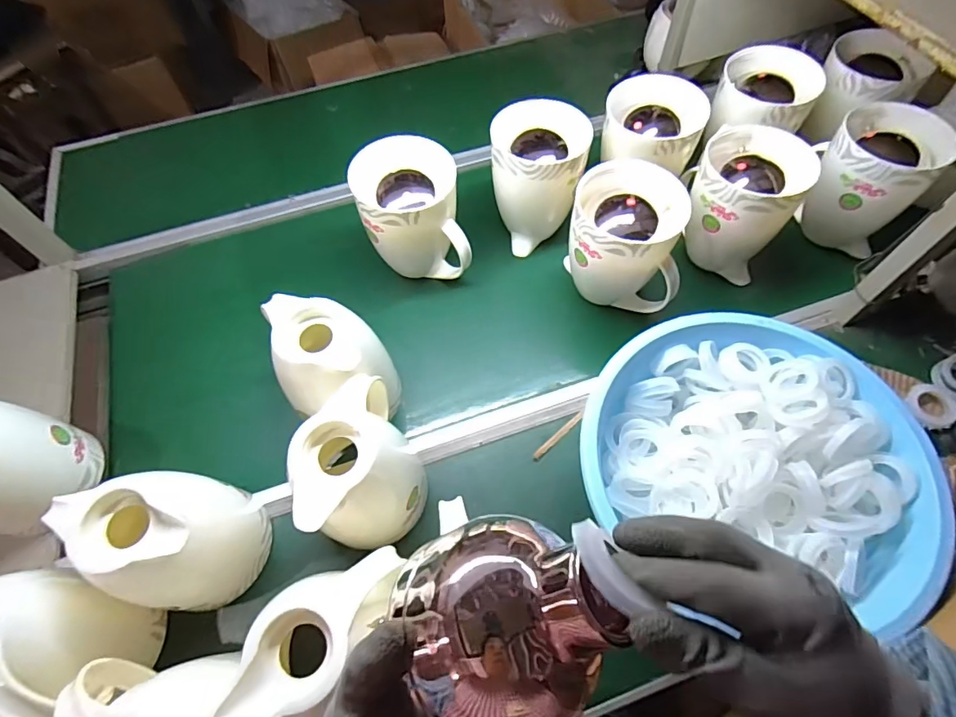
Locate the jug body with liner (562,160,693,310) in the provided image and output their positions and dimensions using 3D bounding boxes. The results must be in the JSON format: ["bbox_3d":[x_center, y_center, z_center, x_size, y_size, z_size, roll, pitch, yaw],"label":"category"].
[{"bbox_3d":[0.216,-0.170,0.735,0.160,0.171,0.145,8,61,7],"label":"jug body with liner"}]

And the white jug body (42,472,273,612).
[{"bbox_3d":[-0.333,0.197,0.549,0.131,0.180,0.135,-1,61,2],"label":"white jug body"}]

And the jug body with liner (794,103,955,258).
[{"bbox_3d":[0.609,-0.274,0.792,0.146,0.190,0.152,-39,66,-18],"label":"jug body with liner"}]

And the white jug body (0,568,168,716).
[{"bbox_3d":[-0.446,0.287,0.501,0.158,0.175,0.124,4,61,5],"label":"white jug body"}]

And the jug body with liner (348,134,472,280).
[{"bbox_3d":[-0.100,-0.214,0.762,0.144,0.193,0.132,-13,61,-5],"label":"jug body with liner"}]

